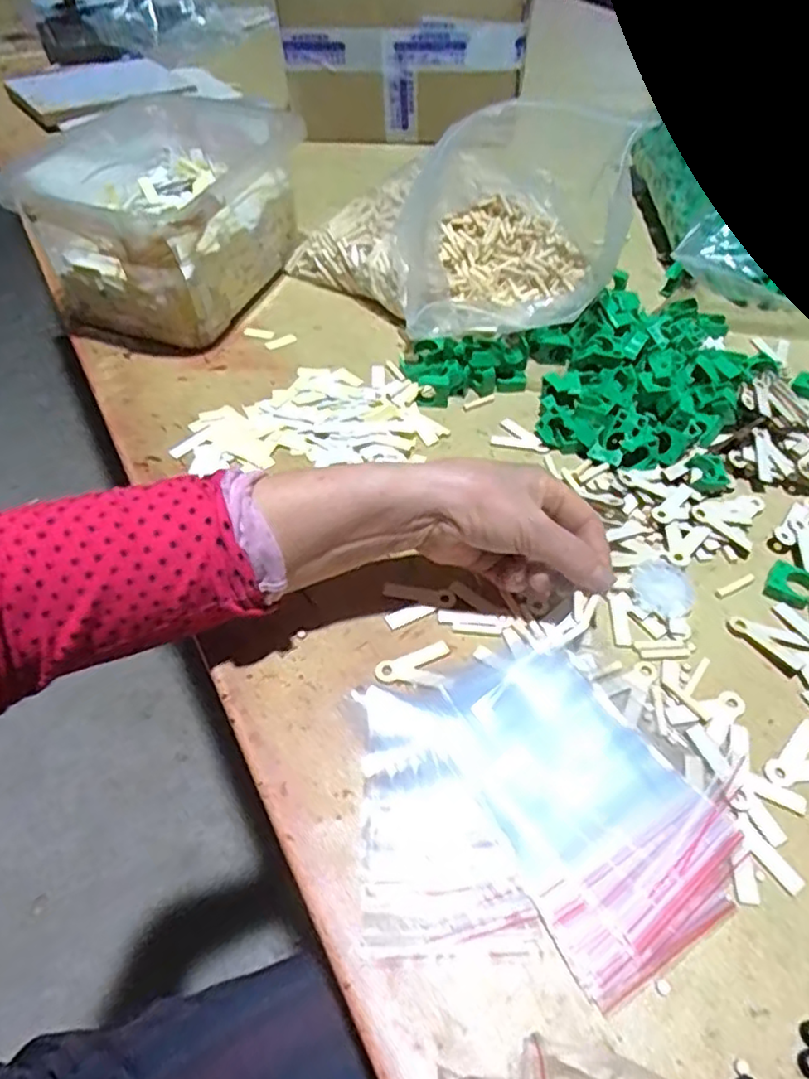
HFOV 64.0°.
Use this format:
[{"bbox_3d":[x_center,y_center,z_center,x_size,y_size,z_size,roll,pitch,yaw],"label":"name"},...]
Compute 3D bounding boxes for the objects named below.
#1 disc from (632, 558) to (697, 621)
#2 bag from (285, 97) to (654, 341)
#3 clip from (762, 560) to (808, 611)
[{"bbox_3d":[0.163,0.031,0.408,0.038,0.009,0.038,0,50,-1],"label":"disc"},{"bbox_3d":[0.030,-0.291,0.566,0.270,0.178,0.240,-3,50,-4],"label":"bag"},{"bbox_3d":[0.243,0.028,0.408,0.026,0.007,0.027,30,56,22],"label":"clip"}]

